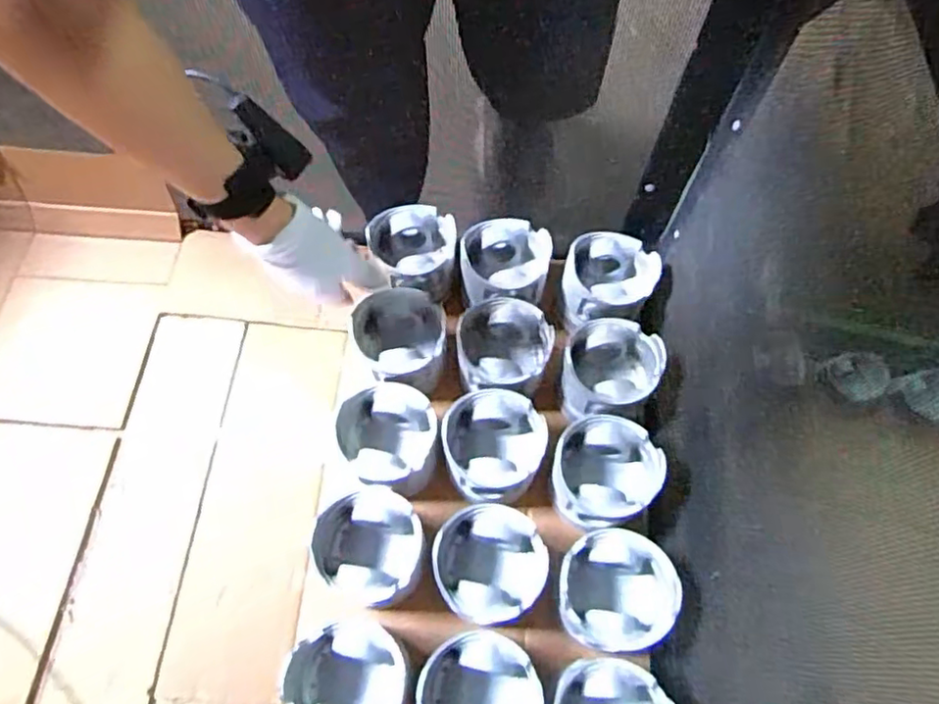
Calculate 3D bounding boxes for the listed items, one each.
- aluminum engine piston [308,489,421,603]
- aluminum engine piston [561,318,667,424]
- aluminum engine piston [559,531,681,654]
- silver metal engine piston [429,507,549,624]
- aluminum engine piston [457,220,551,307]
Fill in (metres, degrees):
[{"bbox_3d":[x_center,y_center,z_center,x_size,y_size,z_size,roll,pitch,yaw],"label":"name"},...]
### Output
[{"bbox_3d":[-0.088,0.178,0.556,0.089,0.092,0.091,1,63,-2],"label":"aluminum engine piston"},{"bbox_3d":[0.137,0.019,0.616,0.092,0.060,0.097,1,63,-2],"label":"aluminum engine piston"},{"bbox_3d":[0.120,0.204,0.528,0.095,0.073,0.093,1,63,-2],"label":"aluminum engine piston"},{"bbox_3d":[0.018,0.187,0.539,0.095,0.065,0.090,1,63,-2],"label":"silver metal engine piston"},{"bbox_3d":[0.037,-0.096,0.670,0.093,0.057,0.089,-7,64,-6],"label":"aluminum engine piston"}]

